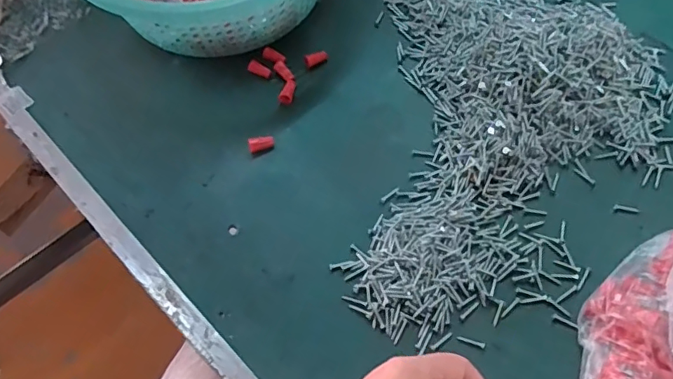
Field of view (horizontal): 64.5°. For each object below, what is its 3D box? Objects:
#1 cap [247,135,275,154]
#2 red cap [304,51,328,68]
[{"bbox_3d":[-0.069,-0.042,0.489,0.023,0.013,0.013,-22,64,-8],"label":"cap"},{"bbox_3d":[-0.020,-0.128,0.521,0.023,0.013,0.012,-22,65,-9],"label":"red cap"}]

